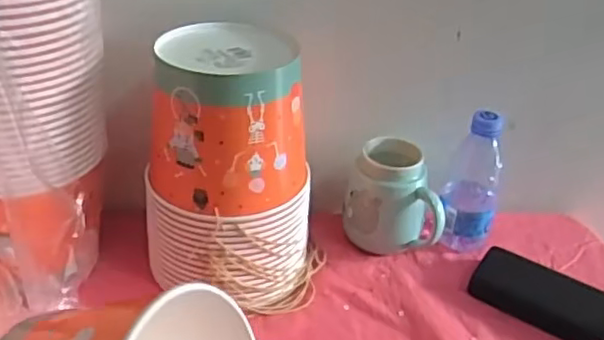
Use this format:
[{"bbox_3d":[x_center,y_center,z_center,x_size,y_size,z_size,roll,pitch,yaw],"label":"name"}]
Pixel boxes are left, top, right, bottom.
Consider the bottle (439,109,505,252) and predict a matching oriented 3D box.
[{"bbox_3d":[0.191,0.015,0.707,0.061,0.159,0.053,16,36,13],"label":"bottle"}]

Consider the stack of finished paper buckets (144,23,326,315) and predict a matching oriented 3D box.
[{"bbox_3d":[-0.062,0.002,0.621,0.171,0.235,0.146,1,35,-7],"label":"stack of finished paper buckets"}]

